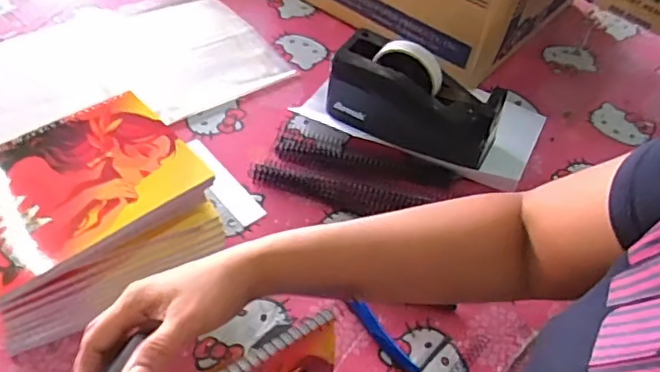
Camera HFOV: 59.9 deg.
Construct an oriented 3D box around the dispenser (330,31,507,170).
[{"bbox_3d":[0.099,-0.102,0.676,0.200,0.113,0.077,30,53,18],"label":"dispenser"}]

